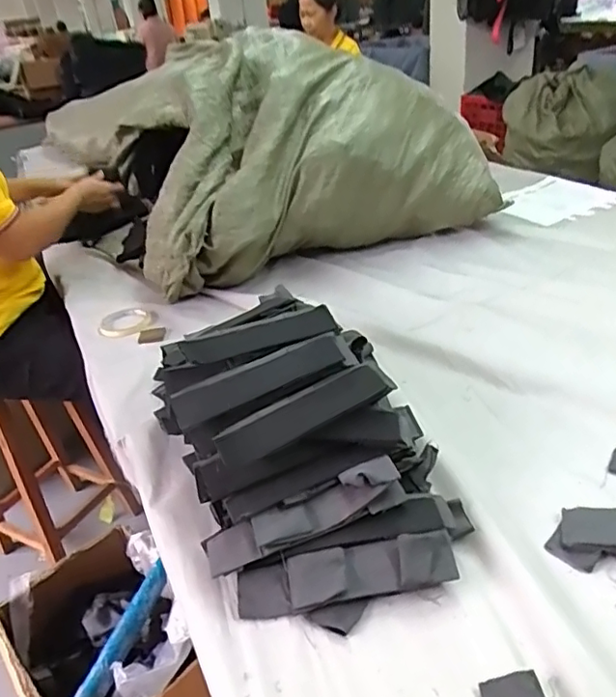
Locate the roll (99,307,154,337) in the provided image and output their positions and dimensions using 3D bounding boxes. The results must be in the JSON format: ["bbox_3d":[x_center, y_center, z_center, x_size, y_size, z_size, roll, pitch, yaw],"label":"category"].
[{"bbox_3d":[-0.331,-0.046,1.040,0.091,0.014,0.090,-12,32,-7],"label":"roll"}]

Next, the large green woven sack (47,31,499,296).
[{"bbox_3d":[-0.020,-0.400,1.183,0.697,0.381,0.369,-17,33,-16],"label":"large green woven sack"}]

